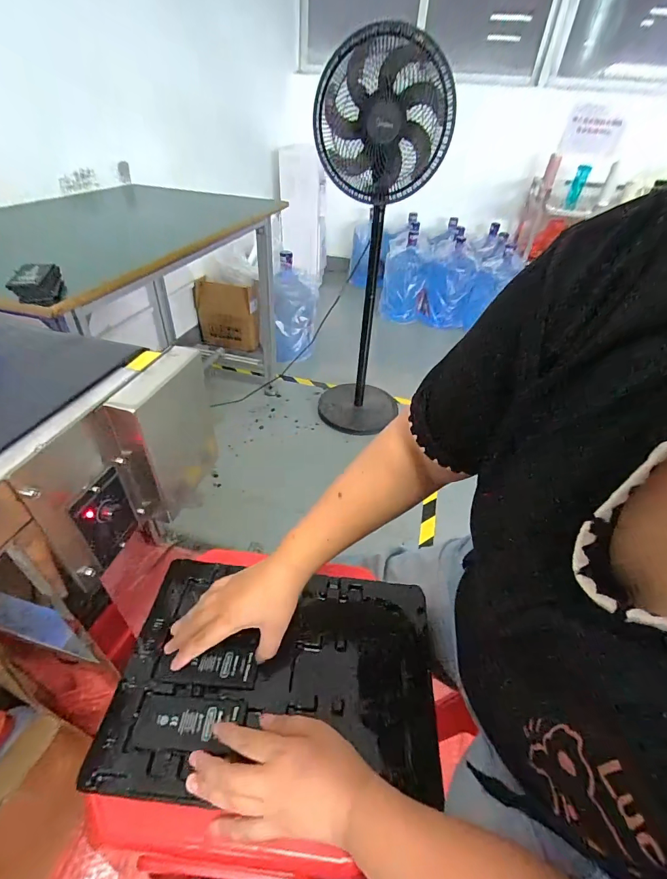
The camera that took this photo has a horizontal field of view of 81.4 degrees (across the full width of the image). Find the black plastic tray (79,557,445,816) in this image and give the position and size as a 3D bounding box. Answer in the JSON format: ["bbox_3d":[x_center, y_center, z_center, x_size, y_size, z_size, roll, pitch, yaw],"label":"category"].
[{"bbox_3d":[-0.058,0.251,0.429,0.329,0.017,0.228,6,40,2],"label":"black plastic tray"}]

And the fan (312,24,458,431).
[{"bbox_3d":[0.118,-0.517,1.305,0.326,1.127,0.435,8,40,5],"label":"fan"}]

